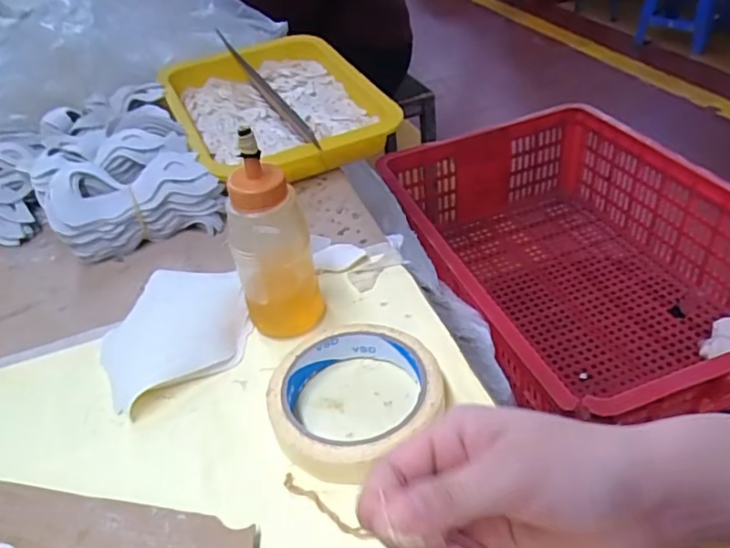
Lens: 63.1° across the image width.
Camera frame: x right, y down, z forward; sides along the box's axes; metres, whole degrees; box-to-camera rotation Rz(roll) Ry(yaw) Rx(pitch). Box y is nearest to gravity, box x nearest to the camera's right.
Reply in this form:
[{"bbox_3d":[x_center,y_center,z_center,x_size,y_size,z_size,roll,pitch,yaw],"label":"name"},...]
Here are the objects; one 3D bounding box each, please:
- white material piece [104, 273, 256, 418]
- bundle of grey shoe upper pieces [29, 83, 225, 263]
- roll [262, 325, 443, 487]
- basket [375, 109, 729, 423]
[{"bbox_3d":[-0.130,0.037,0.409,0.098,0.026,0.096,-20,41,-16],"label":"white material piece"},{"bbox_3d":[-0.237,-0.104,0.564,0.139,0.075,0.238,-17,36,-22],"label":"bundle of grey shoe upper pieces"},{"bbox_3d":[-0.007,0.069,0.341,0.096,0.025,0.089,-5,39,4],"label":"roll"},{"bbox_3d":[0.312,-0.015,0.892,0.433,0.205,0.614,-16,40,-10],"label":"basket"}]

